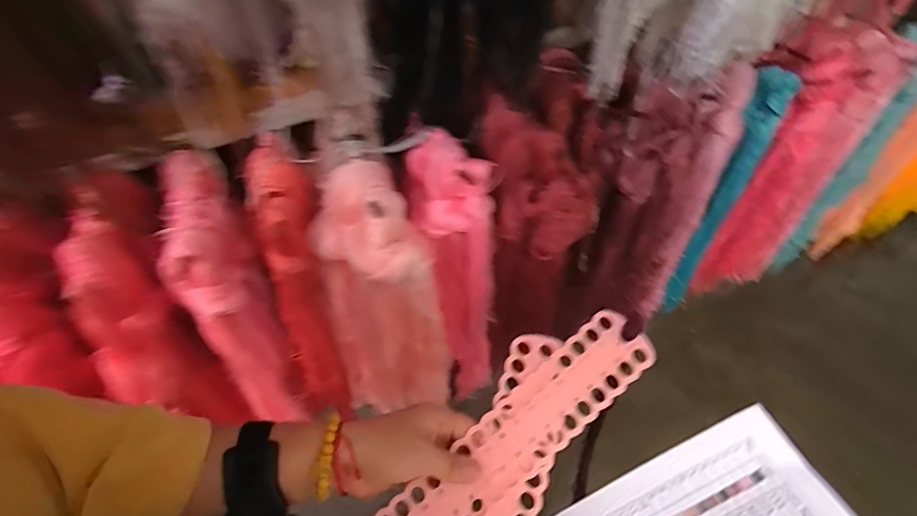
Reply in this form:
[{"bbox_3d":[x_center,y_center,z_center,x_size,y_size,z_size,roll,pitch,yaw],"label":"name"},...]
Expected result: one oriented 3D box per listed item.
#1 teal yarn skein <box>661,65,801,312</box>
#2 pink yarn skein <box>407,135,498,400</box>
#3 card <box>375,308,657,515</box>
[{"bbox_3d":[0.455,-0.076,0.827,0.067,0.507,0.066,31,56,23],"label":"teal yarn skein"},{"bbox_3d":[-0.009,0.030,0.636,0.082,0.386,0.152,-25,55,-20],"label":"pink yarn skein"},{"bbox_3d":[0.034,0.152,0.360,0.287,0.004,0.056,-39,66,-9],"label":"card"}]

